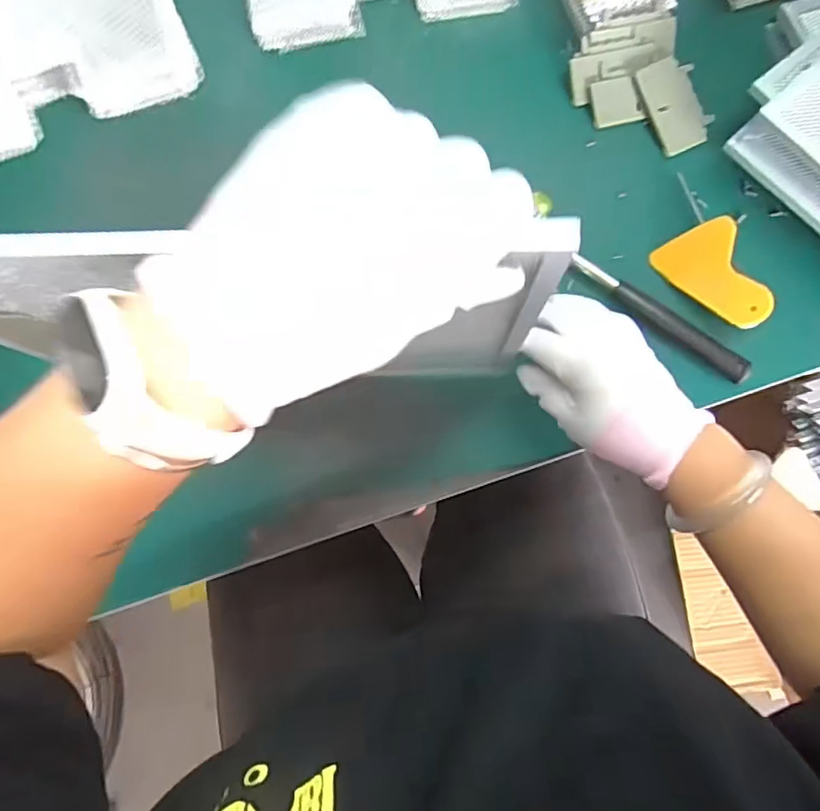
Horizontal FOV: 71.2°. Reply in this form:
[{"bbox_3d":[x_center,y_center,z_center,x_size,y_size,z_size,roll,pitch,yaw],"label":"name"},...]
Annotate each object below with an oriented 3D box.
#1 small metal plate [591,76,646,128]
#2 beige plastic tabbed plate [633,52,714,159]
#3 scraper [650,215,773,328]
[{"bbox_3d":[0.199,-0.291,0.549,0.045,0.004,0.041,-10,96,8],"label":"small metal plate"},{"bbox_3d":[0.253,-0.287,0.545,0.052,0.005,0.086,-24,90,0],"label":"beige plastic tabbed plate"},{"bbox_3d":[0.265,-0.111,0.505,0.068,0.009,0.099,-24,76,28],"label":"scraper"}]

